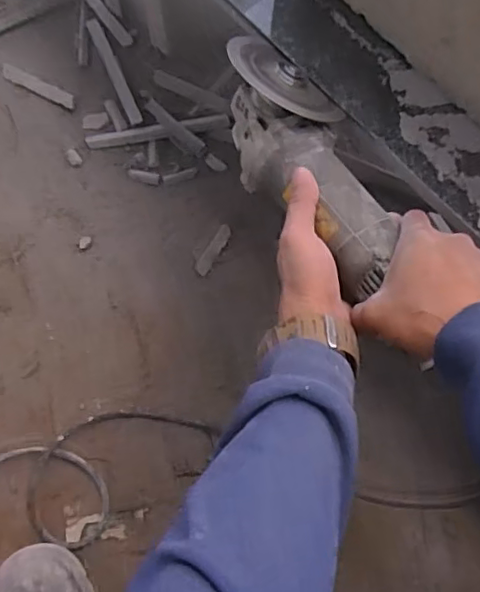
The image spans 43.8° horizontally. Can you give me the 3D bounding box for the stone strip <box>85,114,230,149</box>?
[{"bbox_3d":[-0.105,-0.212,0.769,0.182,0.007,0.020,-9,70,-3],"label":"stone strip"}]

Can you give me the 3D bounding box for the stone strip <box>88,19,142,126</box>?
[{"bbox_3d":[-0.170,-0.305,0.803,0.018,0.005,0.181,-22,71,-8],"label":"stone strip"}]

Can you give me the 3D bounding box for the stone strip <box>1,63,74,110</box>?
[{"bbox_3d":[-0.270,-0.280,0.796,0.116,0.004,0.021,27,72,10],"label":"stone strip"}]

